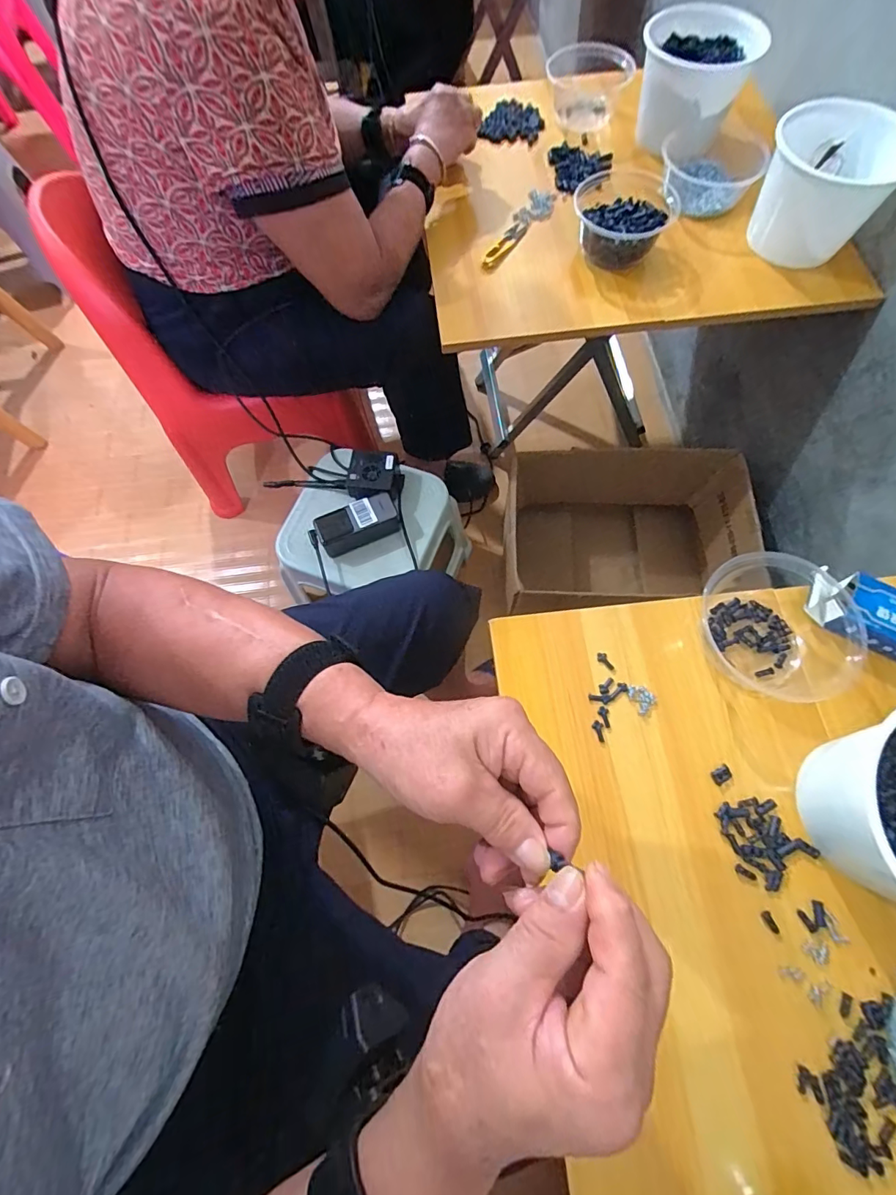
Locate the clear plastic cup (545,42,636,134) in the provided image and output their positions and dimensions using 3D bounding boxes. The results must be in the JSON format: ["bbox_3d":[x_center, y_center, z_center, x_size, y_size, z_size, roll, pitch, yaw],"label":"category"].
[{"bbox_3d":[0.228,-0.863,0.796,0.135,0.064,0.115,32,75,12],"label":"clear plastic cup"}]

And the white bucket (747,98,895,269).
[{"bbox_3d":[0.511,-0.561,0.649,0.157,0.131,0.157,-1,71,2],"label":"white bucket"}]

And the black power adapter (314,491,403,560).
[{"bbox_3d":[-0.148,-0.119,0.782,0.131,0.050,0.060,-21,71,-5],"label":"black power adapter"}]

